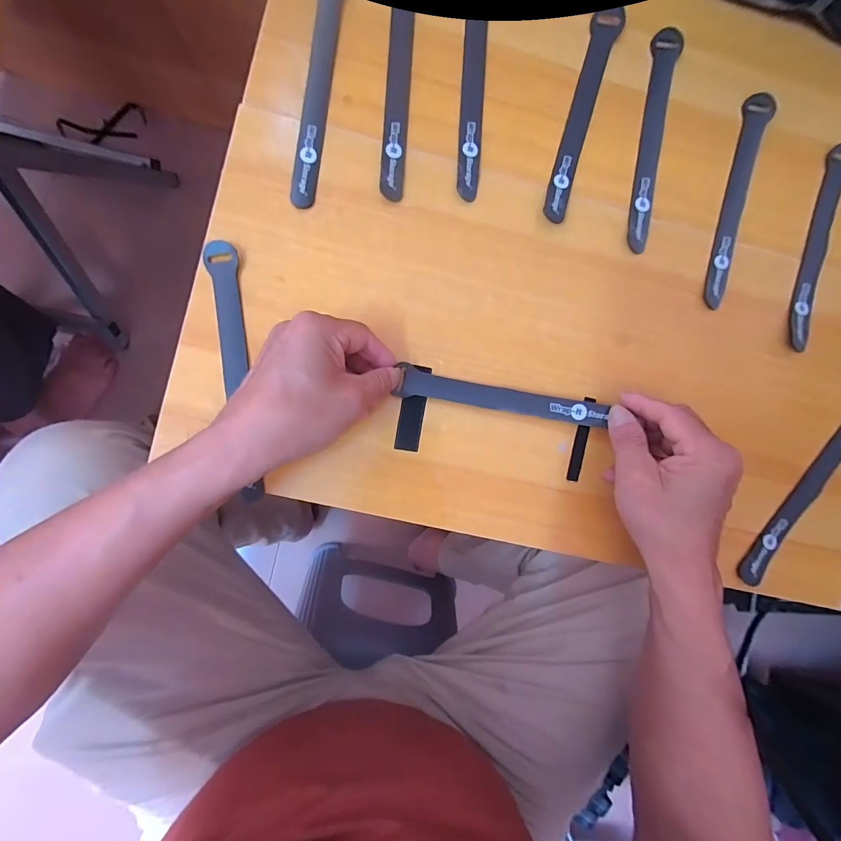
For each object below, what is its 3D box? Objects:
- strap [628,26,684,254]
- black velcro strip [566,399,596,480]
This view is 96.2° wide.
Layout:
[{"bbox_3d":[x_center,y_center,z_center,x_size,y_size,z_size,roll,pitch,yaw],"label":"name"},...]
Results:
[{"bbox_3d":[0.202,-0.242,0.326,0.023,0.011,0.193,8,86,4],"label":"strap"},{"bbox_3d":[0.136,0.016,0.317,0.011,0.004,0.072,14,88,-4],"label":"black velcro strip"}]

